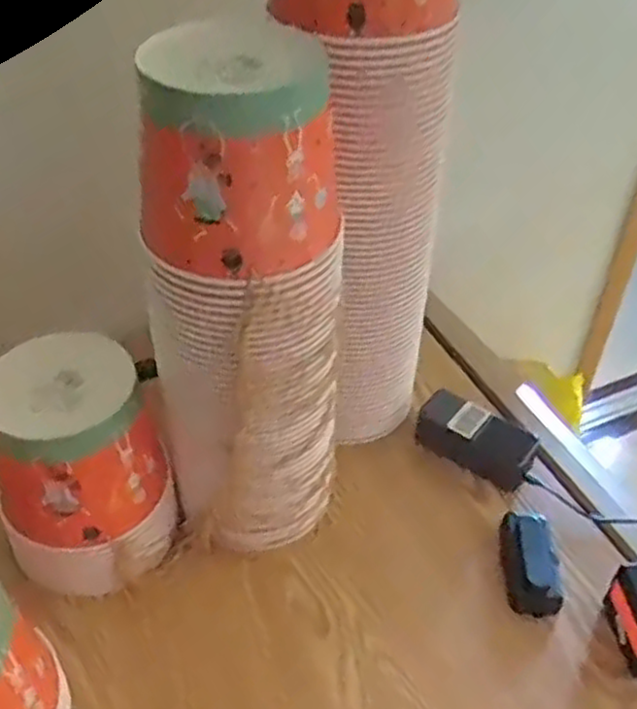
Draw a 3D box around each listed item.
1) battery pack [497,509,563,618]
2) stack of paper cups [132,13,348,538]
[{"bbox_3d":[0.212,0.206,0.756,0.055,0.031,0.112,3,40,0],"label":"battery pack"},{"bbox_3d":[-0.059,-0.018,0.643,0.134,0.458,0.143,33,49,31],"label":"stack of paper cups"}]

